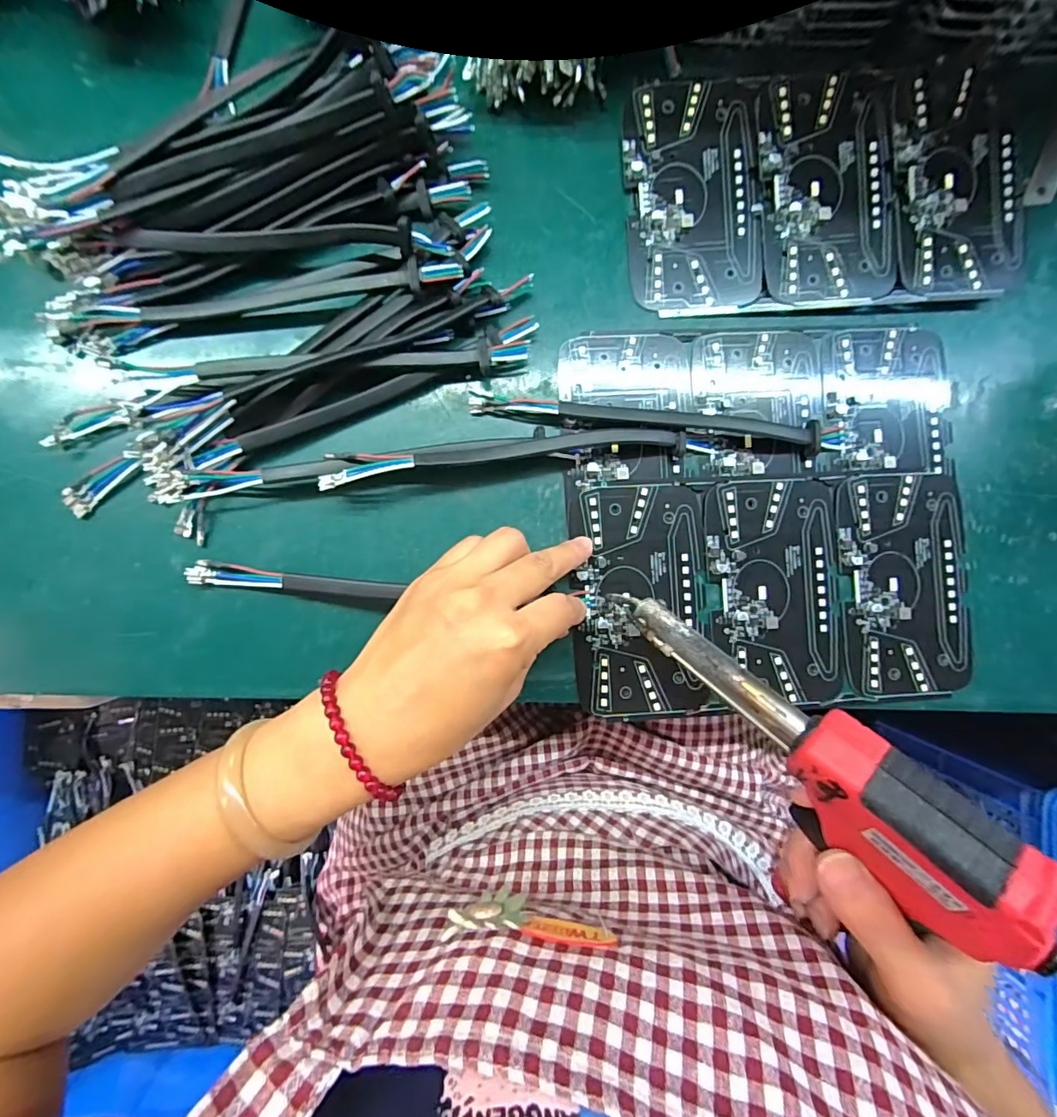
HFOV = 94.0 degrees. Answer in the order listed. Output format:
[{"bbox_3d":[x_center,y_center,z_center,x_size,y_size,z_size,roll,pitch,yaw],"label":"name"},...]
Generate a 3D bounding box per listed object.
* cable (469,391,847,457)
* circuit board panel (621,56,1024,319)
[{"bbox_3d":[0.078,-0.079,0.284,0.221,0.009,0.018,5,89,-3],"label":"cable"},{"bbox_3d":[0.174,-0.218,0.291,0.228,0.014,0.129,-4,89,-3],"label":"circuit board panel"}]

